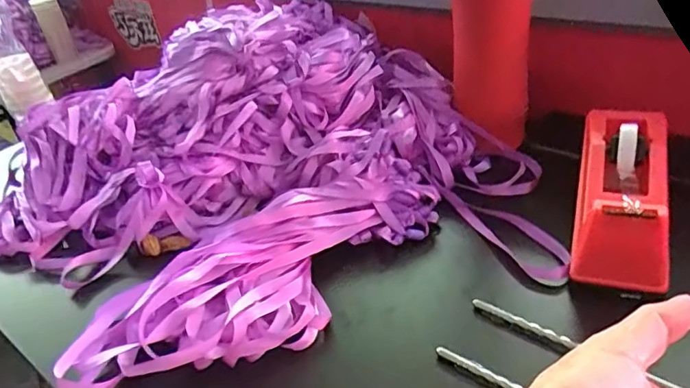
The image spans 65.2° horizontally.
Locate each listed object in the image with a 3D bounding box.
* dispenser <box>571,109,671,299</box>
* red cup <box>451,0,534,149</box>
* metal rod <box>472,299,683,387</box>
[{"bbox_3d":[0.204,-0.010,0.398,0.060,0.059,0.160,12,51,19],"label":"dispenser"},{"bbox_3d":[0.141,-0.144,0.518,0.076,0.176,0.065,-1,35,11],"label":"red cup"},{"bbox_3d":[0.175,0.107,0.316,0.219,0.007,0.010,20,41,37],"label":"metal rod"}]

